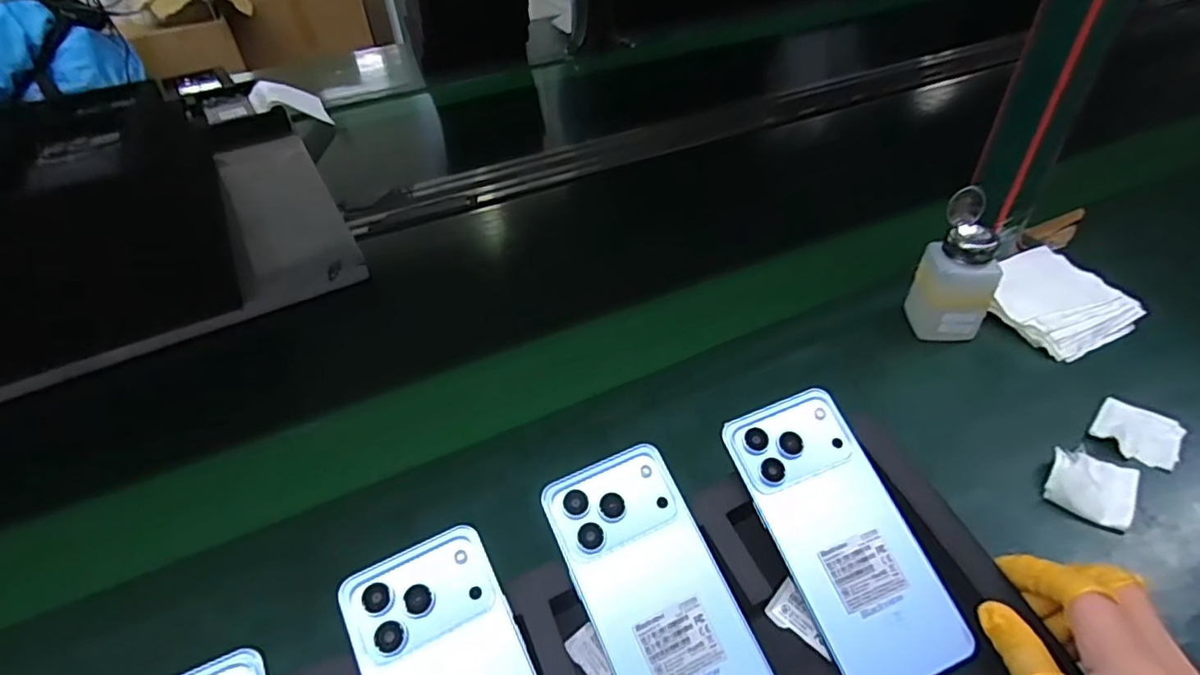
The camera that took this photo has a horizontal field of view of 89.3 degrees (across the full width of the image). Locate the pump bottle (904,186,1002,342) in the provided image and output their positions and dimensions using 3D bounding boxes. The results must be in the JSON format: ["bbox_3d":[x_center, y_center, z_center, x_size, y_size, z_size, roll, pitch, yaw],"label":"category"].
[{"bbox_3d":[0.313,-0.060,0.534,0.046,0.132,0.053,-12,41,-9],"label":"pump bottle"}]

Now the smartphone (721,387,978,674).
[{"bbox_3d":[0.138,0.112,0.351,0.076,0.005,0.162,-20,68,-9],"label":"smartphone"}]

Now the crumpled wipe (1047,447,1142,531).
[{"bbox_3d":[0.355,0.104,0.437,0.050,0.016,0.057,22,47,27],"label":"crumpled wipe"}]

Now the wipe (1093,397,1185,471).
[{"bbox_3d":[0.419,0.073,0.472,0.053,0.012,0.047,30,51,33],"label":"wipe"}]

